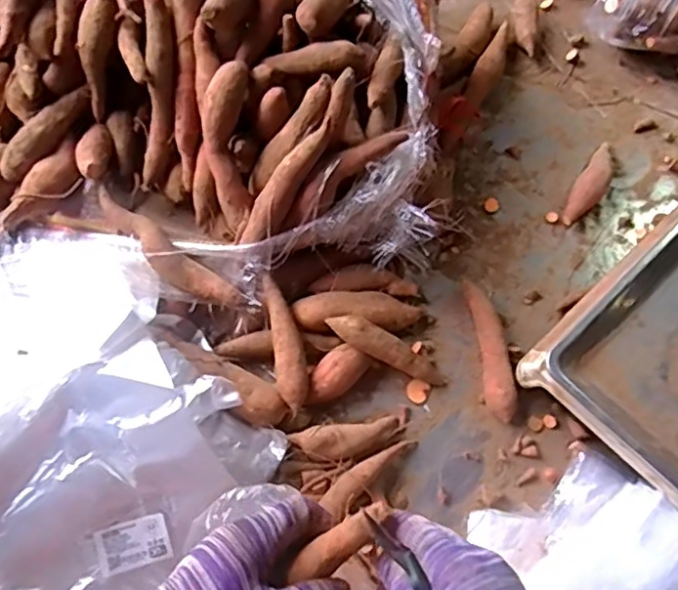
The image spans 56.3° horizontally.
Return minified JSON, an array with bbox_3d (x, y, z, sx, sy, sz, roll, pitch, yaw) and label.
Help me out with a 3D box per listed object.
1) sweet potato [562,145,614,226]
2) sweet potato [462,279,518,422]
[{"bbox_3d":[0.283,-0.126,0.707,0.032,0.029,0.114,31,70,14],"label":"sweet potato"},{"bbox_3d":[0.152,0.055,0.640,0.029,0.024,0.145,-6,66,-1],"label":"sweet potato"}]

